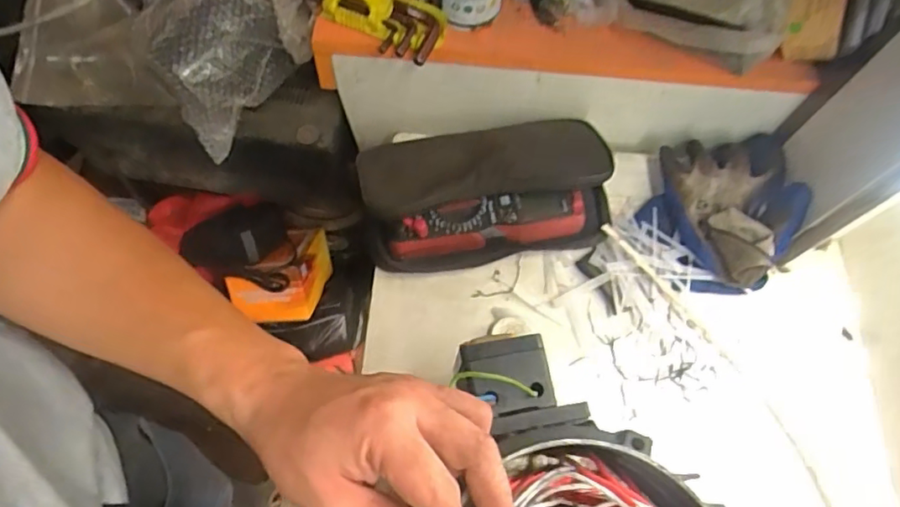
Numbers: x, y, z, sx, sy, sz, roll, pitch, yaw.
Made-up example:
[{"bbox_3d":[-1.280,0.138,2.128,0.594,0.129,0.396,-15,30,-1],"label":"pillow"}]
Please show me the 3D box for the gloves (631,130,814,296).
[{"bbox_3d":[0.269,-0.051,0.552,0.141,0.051,0.150,1,67,-2],"label":"gloves"}]

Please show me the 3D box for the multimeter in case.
[{"bbox_3d":[0.032,-0.063,0.541,0.223,0.068,0.135,-9,67,-6],"label":"multimeter in case"}]

